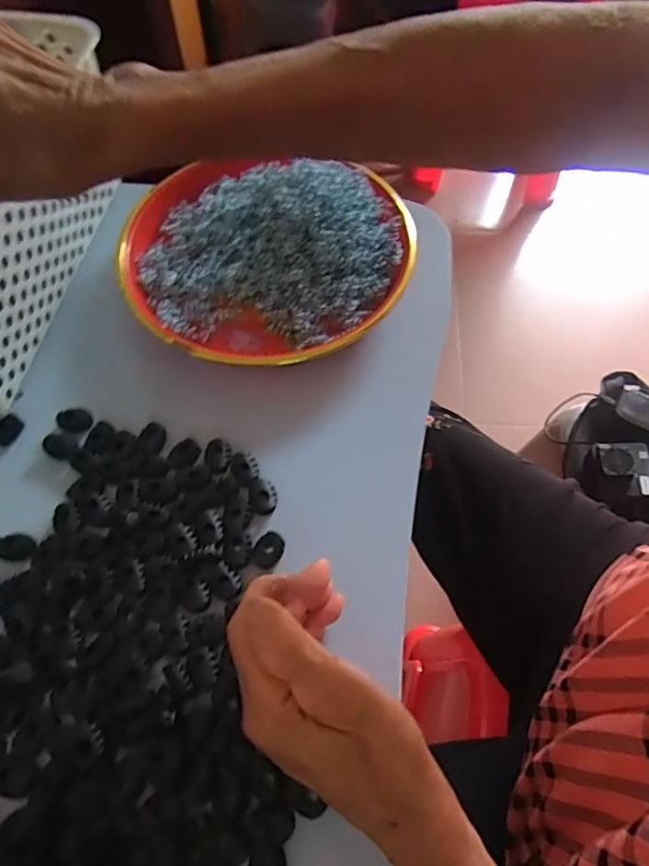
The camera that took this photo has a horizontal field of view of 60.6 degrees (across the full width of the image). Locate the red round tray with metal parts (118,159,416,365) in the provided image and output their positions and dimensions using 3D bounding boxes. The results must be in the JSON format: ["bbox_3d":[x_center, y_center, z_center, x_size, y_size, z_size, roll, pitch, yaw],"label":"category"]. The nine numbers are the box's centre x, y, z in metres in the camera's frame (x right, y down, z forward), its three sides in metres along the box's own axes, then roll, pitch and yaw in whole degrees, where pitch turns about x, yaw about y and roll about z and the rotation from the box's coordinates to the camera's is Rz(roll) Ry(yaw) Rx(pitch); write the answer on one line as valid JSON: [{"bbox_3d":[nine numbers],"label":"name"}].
[{"bbox_3d":[-0.044,-0.144,0.426,0.217,0.046,0.202,-13,60,-6],"label":"red round tray with metal parts"}]

